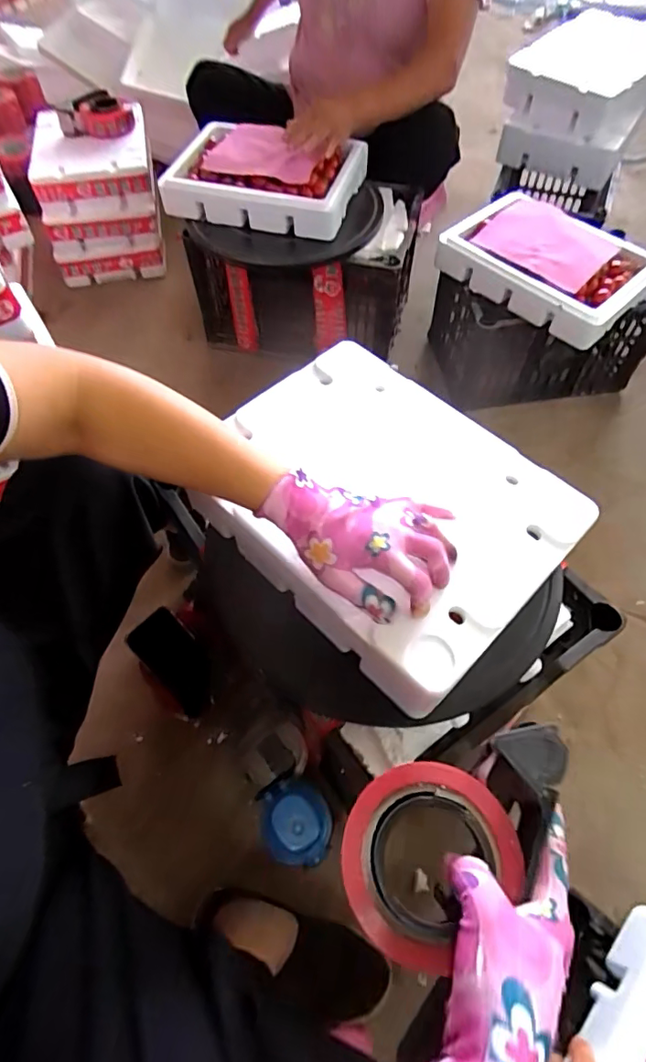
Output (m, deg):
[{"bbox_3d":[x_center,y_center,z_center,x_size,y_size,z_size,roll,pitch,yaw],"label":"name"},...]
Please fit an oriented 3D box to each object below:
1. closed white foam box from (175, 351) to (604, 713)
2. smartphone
[{"bbox_3d":[0.056,-0.029,0.535,0.342,0.072,0.256,39,66,22],"label":"closed white foam box"},{"bbox_3d":[-0.210,0.190,0.741,0.075,0.008,0.153,-35,82,-20],"label":"smartphone"}]

